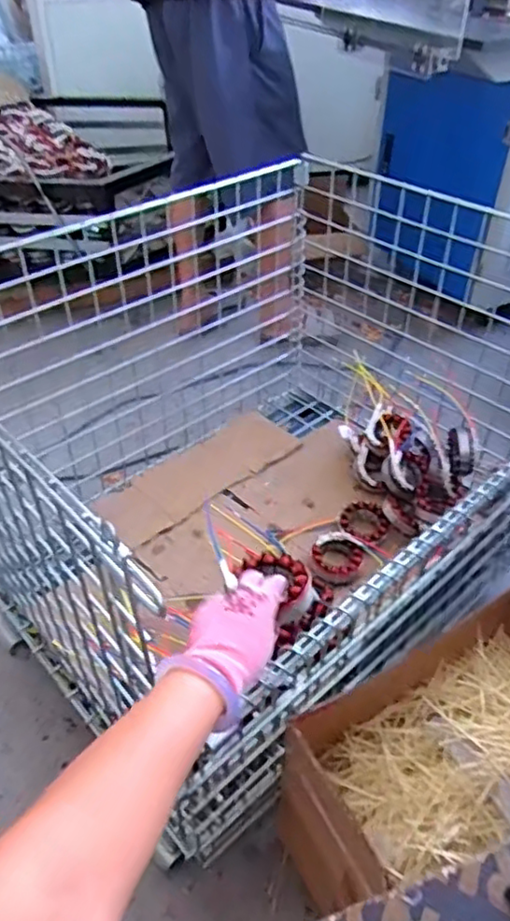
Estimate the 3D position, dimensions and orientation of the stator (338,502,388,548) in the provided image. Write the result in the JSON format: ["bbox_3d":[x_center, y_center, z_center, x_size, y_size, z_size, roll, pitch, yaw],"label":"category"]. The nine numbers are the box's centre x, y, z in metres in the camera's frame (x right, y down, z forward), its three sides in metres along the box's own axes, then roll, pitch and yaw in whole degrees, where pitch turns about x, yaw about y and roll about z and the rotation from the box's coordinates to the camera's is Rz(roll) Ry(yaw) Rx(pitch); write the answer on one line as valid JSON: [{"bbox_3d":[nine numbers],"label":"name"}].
[{"bbox_3d":[0.190,0.106,1.104,0.082,0.018,0.094,8,41,8],"label":"stator"}]

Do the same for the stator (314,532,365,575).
[{"bbox_3d":[0.136,0.152,1.051,0.075,0.033,0.077,1,41,0],"label":"stator"}]

